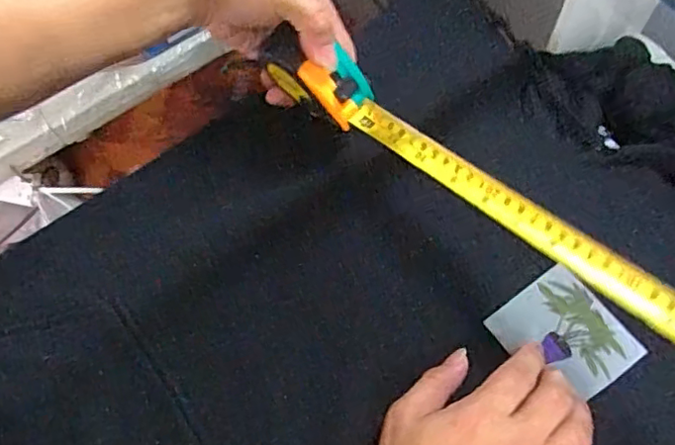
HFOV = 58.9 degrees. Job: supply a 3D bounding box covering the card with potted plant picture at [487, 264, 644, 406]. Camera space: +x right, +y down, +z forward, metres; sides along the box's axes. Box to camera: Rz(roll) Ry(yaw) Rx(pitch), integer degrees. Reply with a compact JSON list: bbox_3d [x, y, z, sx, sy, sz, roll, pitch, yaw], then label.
[{"bbox_3d":[0.158,0.080,0.418,0.073,0.004,0.082,-36,71,-4],"label":"card with potted plant picture"}]

